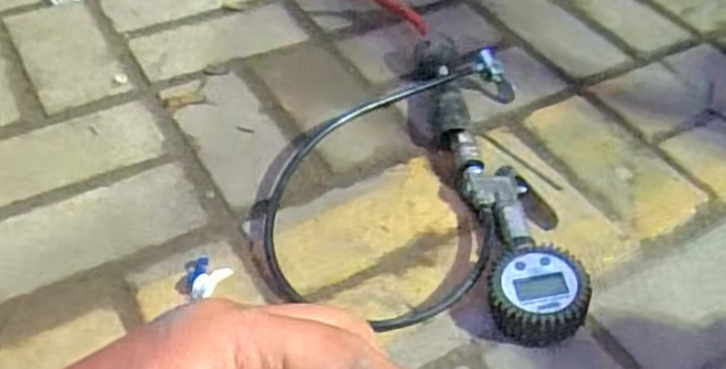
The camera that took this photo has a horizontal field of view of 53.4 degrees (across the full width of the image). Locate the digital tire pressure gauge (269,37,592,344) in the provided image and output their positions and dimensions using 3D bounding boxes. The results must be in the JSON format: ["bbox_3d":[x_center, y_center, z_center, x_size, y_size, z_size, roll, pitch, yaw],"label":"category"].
[{"bbox_3d":[0.035,-0.012,0.637,0.244,0.040,0.345,-2,46,-6],"label":"digital tire pressure gauge"}]

